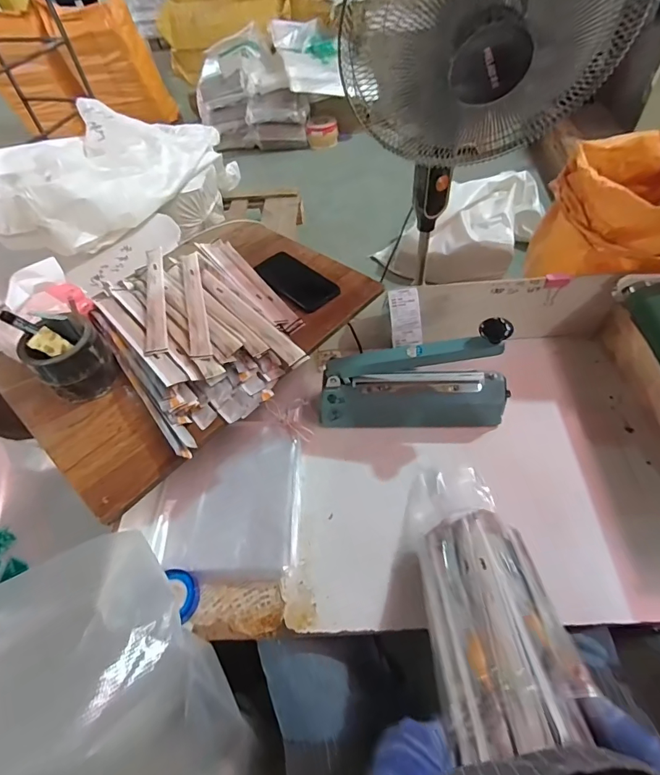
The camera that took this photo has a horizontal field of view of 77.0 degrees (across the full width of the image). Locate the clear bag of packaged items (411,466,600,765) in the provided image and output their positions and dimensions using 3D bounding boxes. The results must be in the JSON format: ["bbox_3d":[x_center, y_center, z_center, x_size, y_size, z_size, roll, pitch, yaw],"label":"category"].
[{"bbox_3d":[0.180,0.230,0.506,0.130,0.051,0.362,0,23,5],"label":"clear bag of packaged items"}]

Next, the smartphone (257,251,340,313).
[{"bbox_3d":[-0.062,-0.190,0.729,0.083,0.012,0.173,-37,58,-21],"label":"smartphone"}]

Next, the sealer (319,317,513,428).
[{"bbox_3d":[0.137,-0.016,0.664,0.315,0.170,0.082,-2,53,4],"label":"sealer"}]

